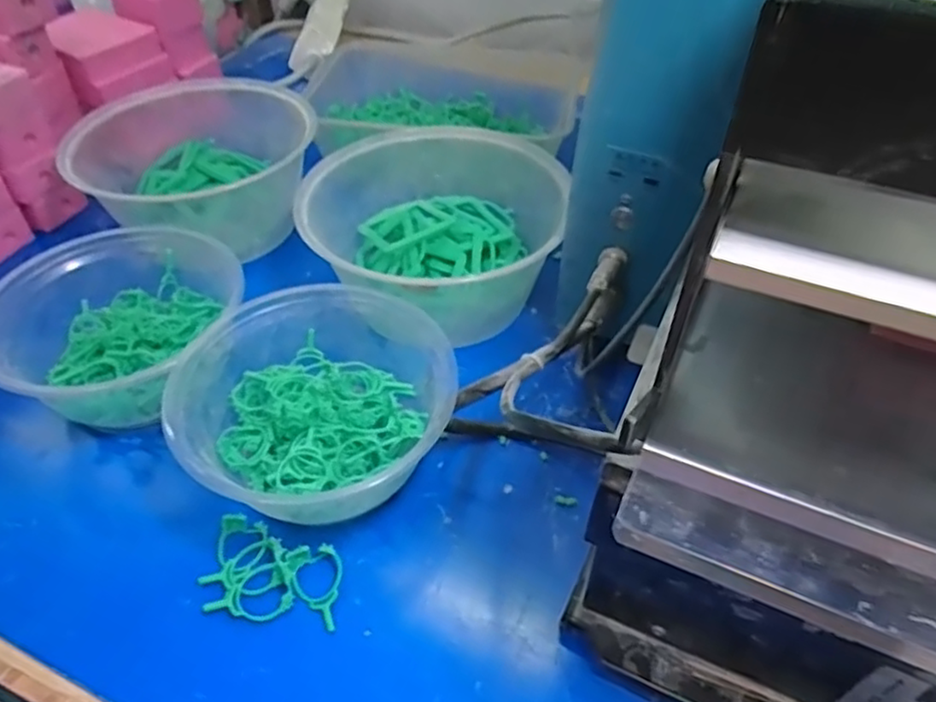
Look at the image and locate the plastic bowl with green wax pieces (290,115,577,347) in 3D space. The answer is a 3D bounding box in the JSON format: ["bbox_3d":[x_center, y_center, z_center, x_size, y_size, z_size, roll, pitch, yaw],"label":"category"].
[{"bbox_3d":[-0.017,-0.090,0.447,0.146,0.068,0.148,0,46,0],"label":"plastic bowl with green wax pieces"}]

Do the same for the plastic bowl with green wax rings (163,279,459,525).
[{"bbox_3d":[-0.077,0.022,0.345,0.128,0.049,0.119,-25,51,-22],"label":"plastic bowl with green wax rings"}]

